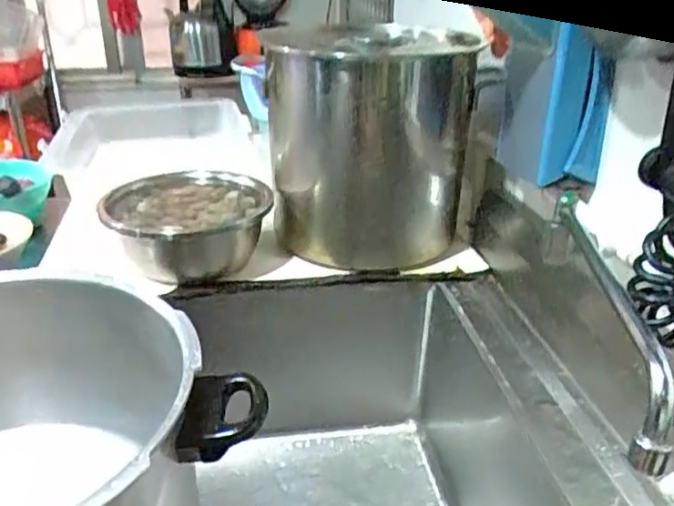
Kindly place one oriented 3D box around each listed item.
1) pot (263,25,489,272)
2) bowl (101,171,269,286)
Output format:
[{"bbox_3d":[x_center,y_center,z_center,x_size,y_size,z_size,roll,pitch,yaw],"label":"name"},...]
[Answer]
[{"bbox_3d":[0.042,-0.167,0.959,0.269,0.320,0.277,0,26,0],"label":"pot"},{"bbox_3d":[-0.209,-0.035,0.907,0.228,0.102,0.234,-5,27,-10],"label":"bowl"}]

